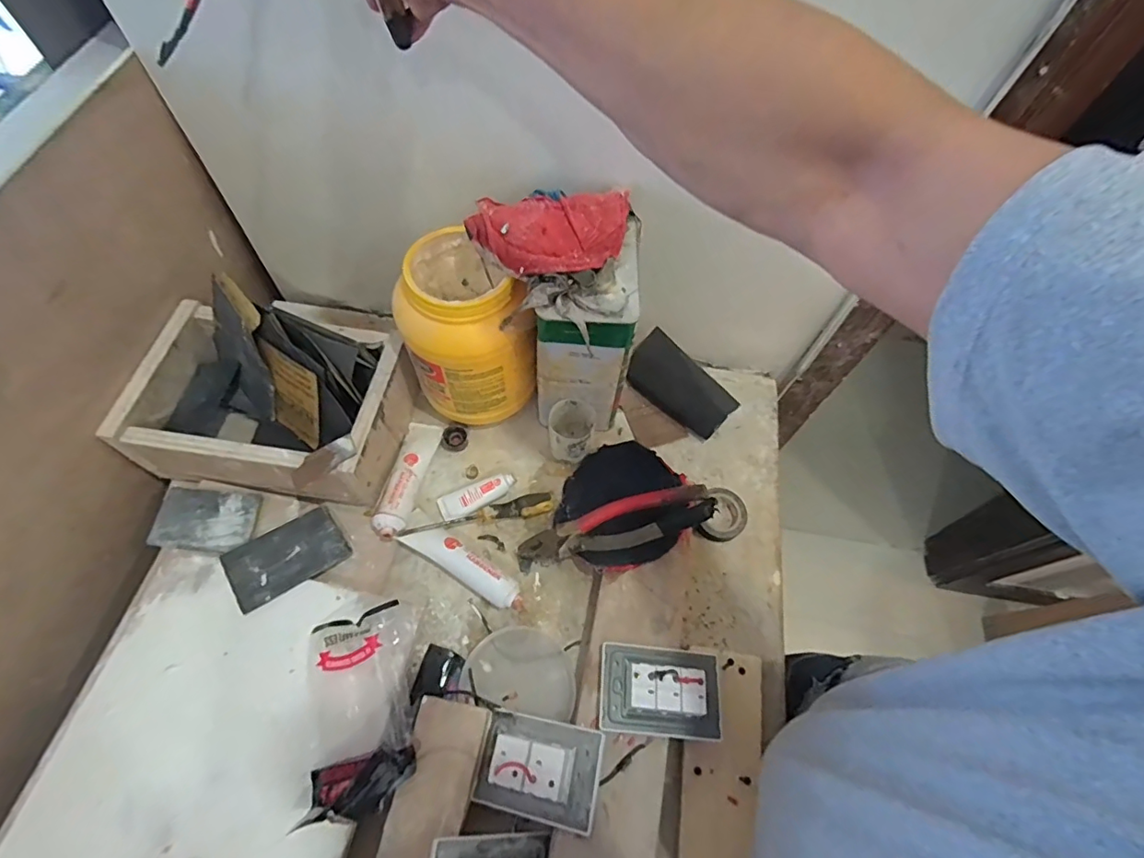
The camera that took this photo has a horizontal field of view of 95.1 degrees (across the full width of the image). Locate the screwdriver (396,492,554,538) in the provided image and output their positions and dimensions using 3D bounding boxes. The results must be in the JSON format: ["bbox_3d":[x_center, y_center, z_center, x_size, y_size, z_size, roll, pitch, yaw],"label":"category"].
[{"bbox_3d":[-0.109,0.107,0.619,0.178,0.022,0.023,-15,64,-11],"label":"screwdriver"}]

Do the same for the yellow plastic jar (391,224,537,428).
[{"bbox_3d":[-0.131,-0.105,0.631,0.126,0.219,0.148,-27,67,-17],"label":"yellow plastic jar"}]

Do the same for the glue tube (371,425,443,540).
[{"bbox_3d":[-0.199,0.057,0.643,0.043,0.035,0.174,6,40,0],"label":"glue tube"}]

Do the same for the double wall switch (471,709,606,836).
[{"bbox_3d":[-0.035,0.307,0.475,0.115,0.040,0.079,0,58,22],"label":"double wall switch"}]

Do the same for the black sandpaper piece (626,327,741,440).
[{"bbox_3d":[0.141,-0.057,0.702,0.149,0.014,0.078,46,110,12],"label":"black sandpaper piece"}]

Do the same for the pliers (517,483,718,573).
[{"bbox_3d":[0.041,0.111,0.580,0.234,0.028,0.056,-20,61,18],"label":"pliers"}]

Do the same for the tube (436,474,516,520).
[{"bbox_3d":[-0.116,0.083,0.646,0.095,0.020,0.036,-18,64,-13],"label":"tube"}]

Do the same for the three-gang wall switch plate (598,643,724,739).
[{"bbox_3d":[0.087,0.251,0.502,0.116,0.034,0.079,5,62,-1],"label":"three-gang wall switch plate"}]

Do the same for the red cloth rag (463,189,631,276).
[{"bbox_3d":[-0.023,-0.199,0.534,0.160,0.031,0.085,0,62,-4],"label":"red cloth rag"}]

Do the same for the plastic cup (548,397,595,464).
[{"bbox_3d":[-0.001,0.005,0.655,0.054,0.080,0.056,1,62,-3],"label":"plastic cup"}]

